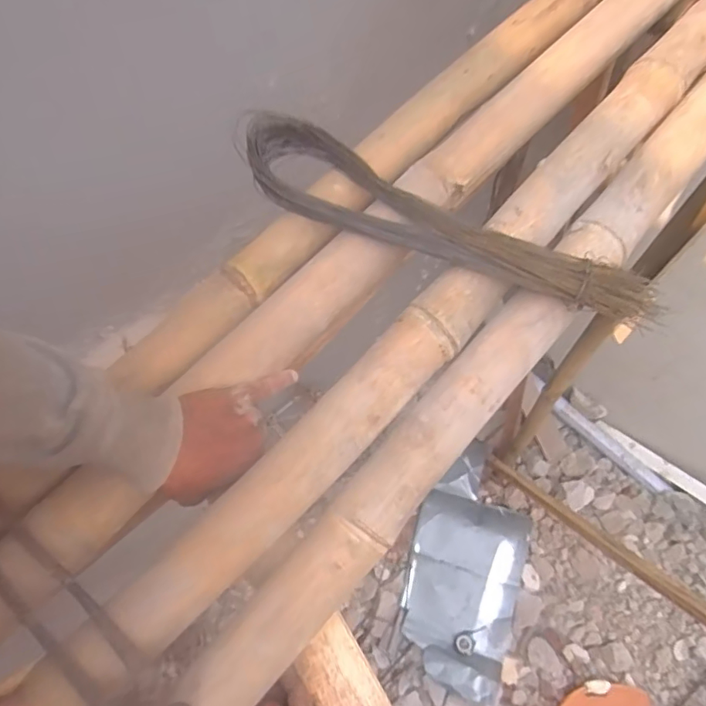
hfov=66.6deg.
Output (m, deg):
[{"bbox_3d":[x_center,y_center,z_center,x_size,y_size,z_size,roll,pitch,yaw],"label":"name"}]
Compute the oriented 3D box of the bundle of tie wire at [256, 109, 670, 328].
[{"bbox_3d":[0.072,-0.122,0.509,0.415,0.034,0.086,29,71,15],"label":"bundle of tie wire"}]

